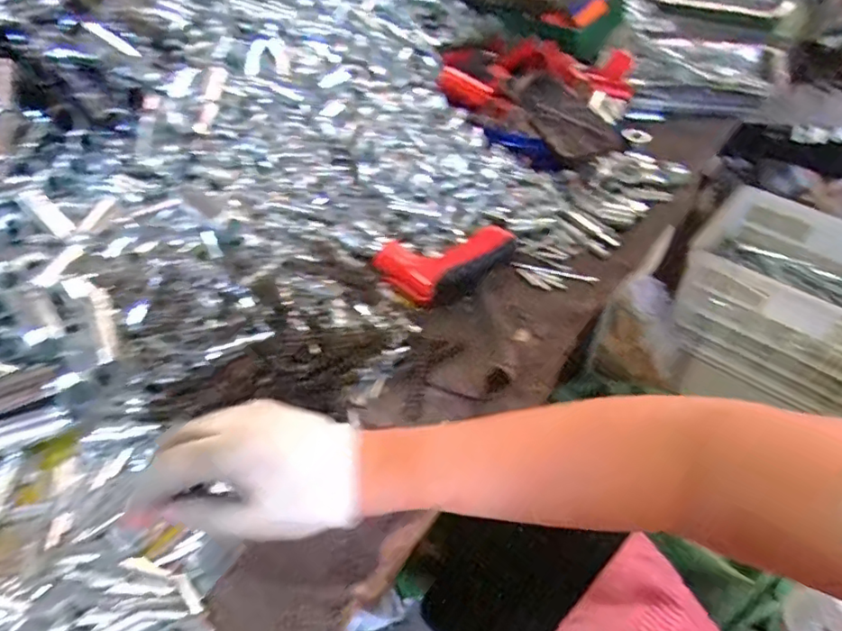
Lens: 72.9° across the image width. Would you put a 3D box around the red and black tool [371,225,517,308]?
[{"bbox_3d":[0.025,-0.057,0.550,0.121,0.032,0.078,-19,49,-19],"label":"red and black tool"}]

